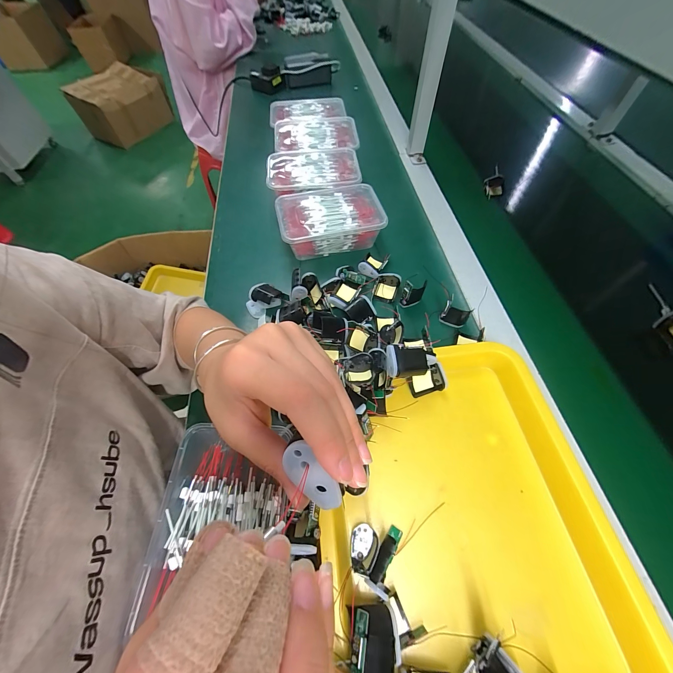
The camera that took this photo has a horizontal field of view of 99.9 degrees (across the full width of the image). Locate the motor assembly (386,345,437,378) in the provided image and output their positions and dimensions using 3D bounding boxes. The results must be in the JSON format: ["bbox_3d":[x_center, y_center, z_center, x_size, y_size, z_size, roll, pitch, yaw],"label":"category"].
[{"bbox_3d":[0.085,0.028,0.331,0.059,0.024,0.036,1,91,-8],"label":"motor assembly"}]

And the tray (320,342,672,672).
[{"bbox_3d":[0.119,0.166,0.276,0.260,0.035,0.317,-7,59,-2],"label":"tray"}]

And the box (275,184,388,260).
[{"bbox_3d":[-0.011,-0.190,0.479,0.163,0.066,0.114,-15,59,-6],"label":"box"}]

